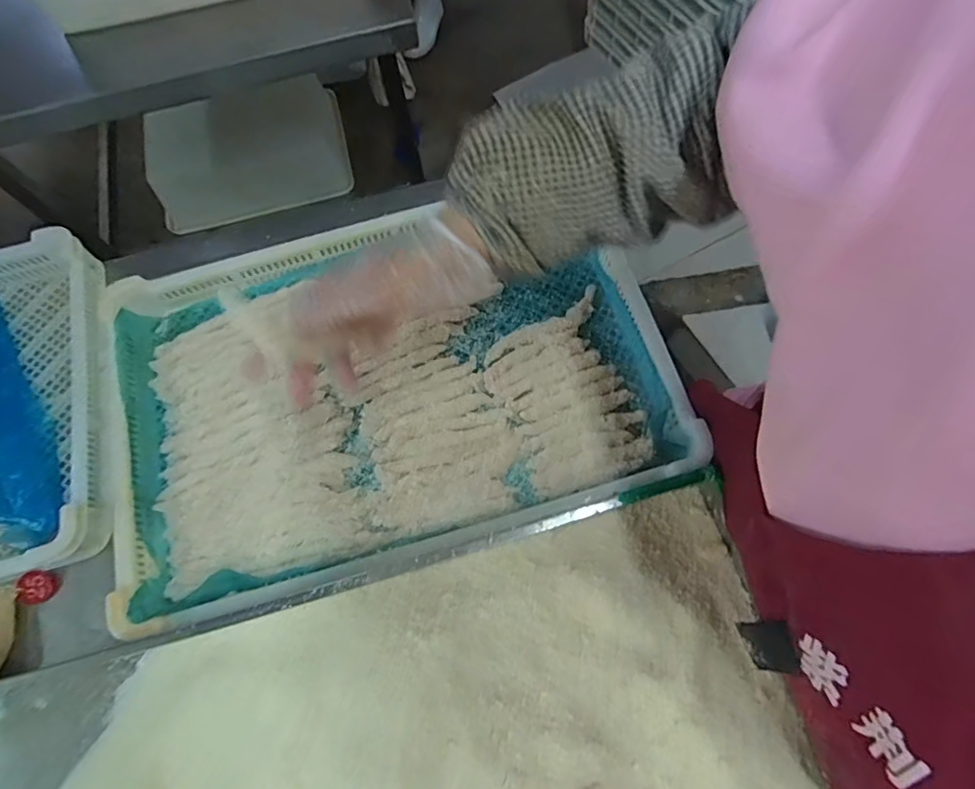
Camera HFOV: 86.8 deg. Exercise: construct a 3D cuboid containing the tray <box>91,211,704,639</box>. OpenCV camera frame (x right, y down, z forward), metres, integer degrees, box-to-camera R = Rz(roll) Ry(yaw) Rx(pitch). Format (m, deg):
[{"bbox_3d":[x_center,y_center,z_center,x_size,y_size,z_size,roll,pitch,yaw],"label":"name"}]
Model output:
[{"bbox_3d":[-0.116,-0.019,0.562,0.592,0.066,0.396,-14,70,-3],"label":"tray"}]

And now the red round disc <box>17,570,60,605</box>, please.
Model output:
[{"bbox_3d":[-0.471,0.201,0.537,0.039,0.008,0.035,-28,92,-10],"label":"red round disc"}]

